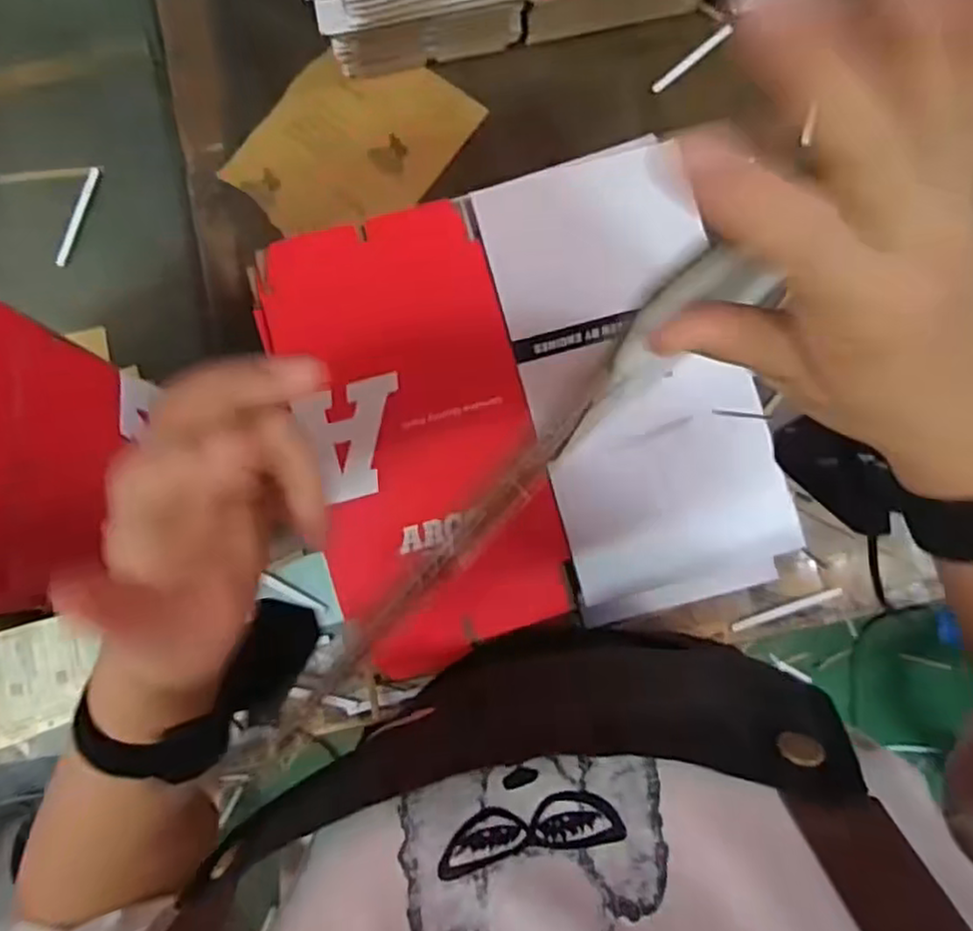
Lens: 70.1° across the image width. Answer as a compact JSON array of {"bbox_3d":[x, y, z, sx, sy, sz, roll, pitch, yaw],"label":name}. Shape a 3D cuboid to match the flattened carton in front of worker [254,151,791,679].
[{"bbox_3d":[0.027,-0.044,0.534,0.333,0.034,0.344,-16,86,2],"label":"flattened carton in front of worker"}]

